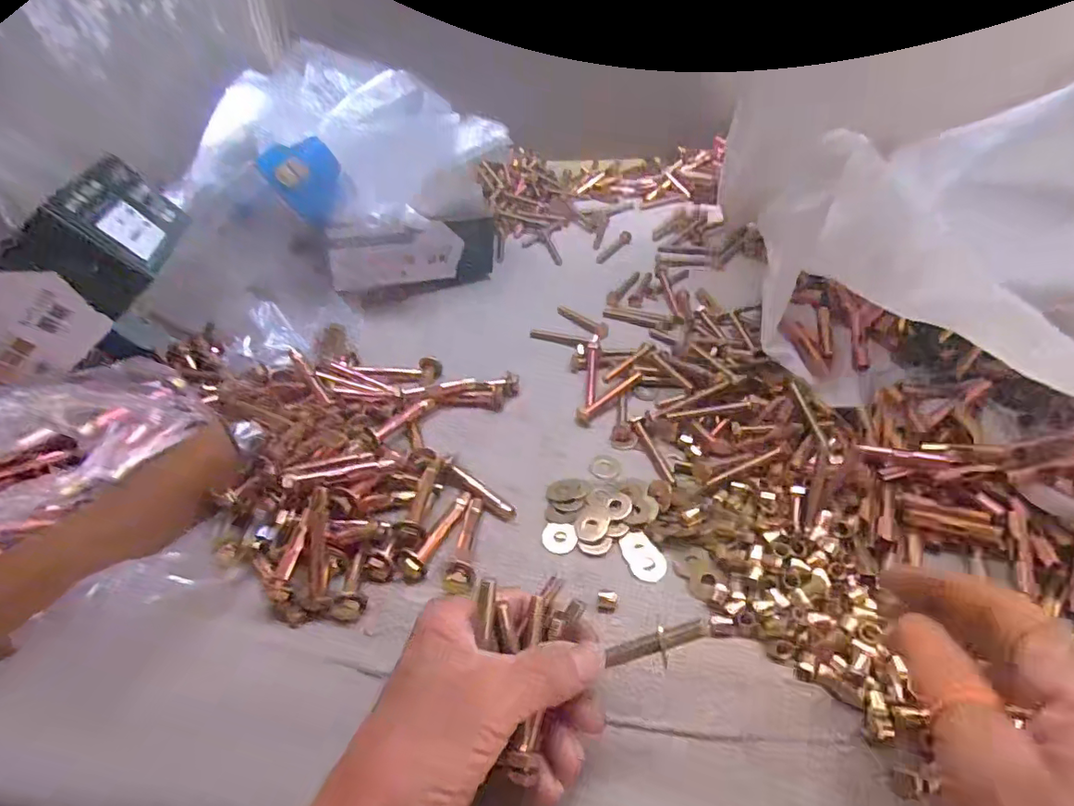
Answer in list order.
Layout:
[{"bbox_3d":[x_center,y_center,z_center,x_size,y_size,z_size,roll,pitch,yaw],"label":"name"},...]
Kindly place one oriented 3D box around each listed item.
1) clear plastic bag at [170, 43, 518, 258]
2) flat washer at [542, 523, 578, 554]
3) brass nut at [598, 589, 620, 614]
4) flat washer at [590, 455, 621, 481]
[{"bbox_3d":[-0.167,-0.236,0.517,0.227,0.117,0.210,8,43,15],"label":"clear plastic bag"},{"bbox_3d":[0.014,0.082,0.344,0.022,0.004,0.020,-3,41,3],"label":"flat washer"},{"bbox_3d":[0.040,0.111,0.309,0.011,0.010,0.010,4,42,10],"label":"brass nut"},{"bbox_3d":[0.048,0.045,0.388,0.022,0.004,0.026,4,42,11],"label":"flat washer"}]

